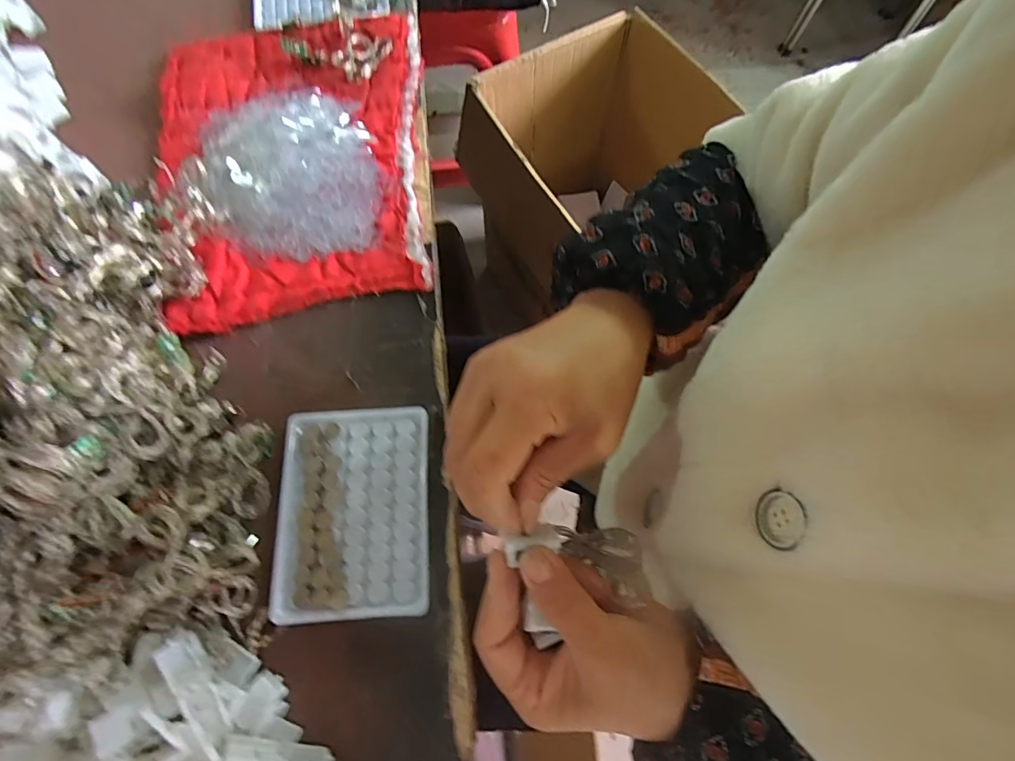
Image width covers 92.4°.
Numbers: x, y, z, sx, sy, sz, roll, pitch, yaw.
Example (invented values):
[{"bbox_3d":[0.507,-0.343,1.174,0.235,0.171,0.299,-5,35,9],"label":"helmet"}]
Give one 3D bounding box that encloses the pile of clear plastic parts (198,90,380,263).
[{"bbox_3d":[-0.179,-0.178,0.402,0.130,0.023,0.168,-16,71,-6],"label":"pile of clear plastic parts"}]

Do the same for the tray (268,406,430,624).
[{"bbox_3d":[-0.101,0.084,0.321,0.097,0.013,0.130,-3,70,-2],"label":"tray"}]

